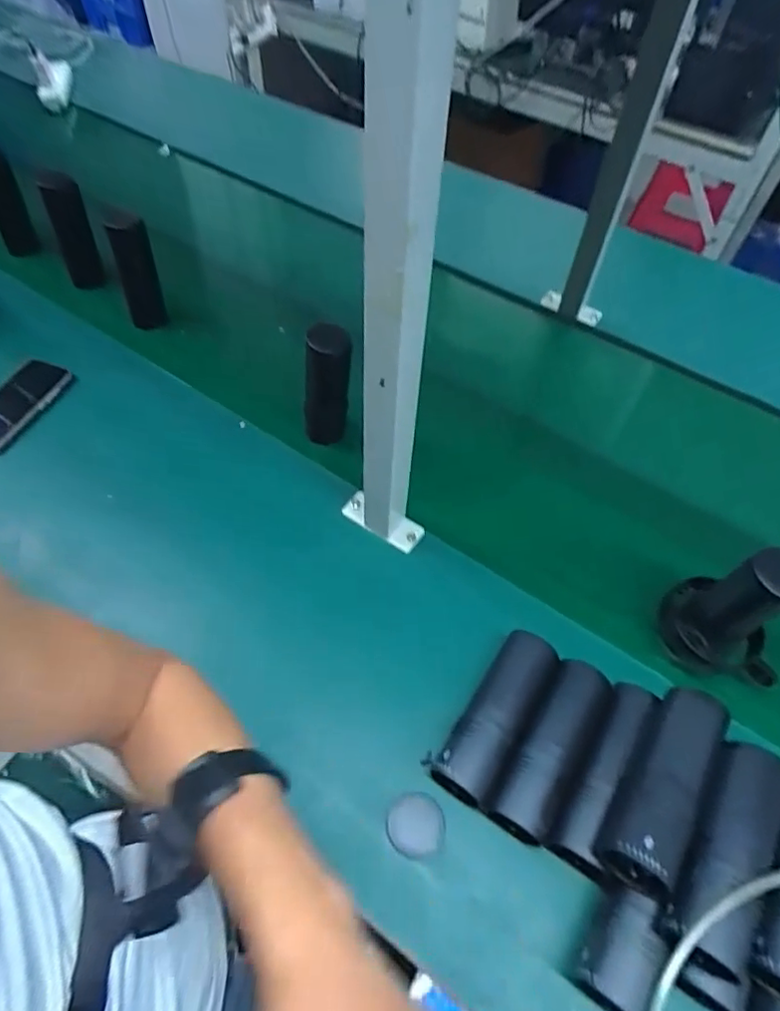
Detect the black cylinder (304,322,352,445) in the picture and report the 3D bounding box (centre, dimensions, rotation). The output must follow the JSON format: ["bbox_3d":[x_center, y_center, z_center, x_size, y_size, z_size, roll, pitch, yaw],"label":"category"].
[{"bbox_3d":[-0.080,-0.149,0.716,0.059,0.160,0.043,-4,56,-5],"label":"black cylinder"}]

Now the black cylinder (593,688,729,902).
[{"bbox_3d":[0.229,0.225,0.470,0.054,0.052,0.165,31,60,17],"label":"black cylinder"}]

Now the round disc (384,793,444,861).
[{"bbox_3d":[0.023,0.285,0.506,0.050,0.008,0.050,1,55,-2],"label":"round disc"}]

